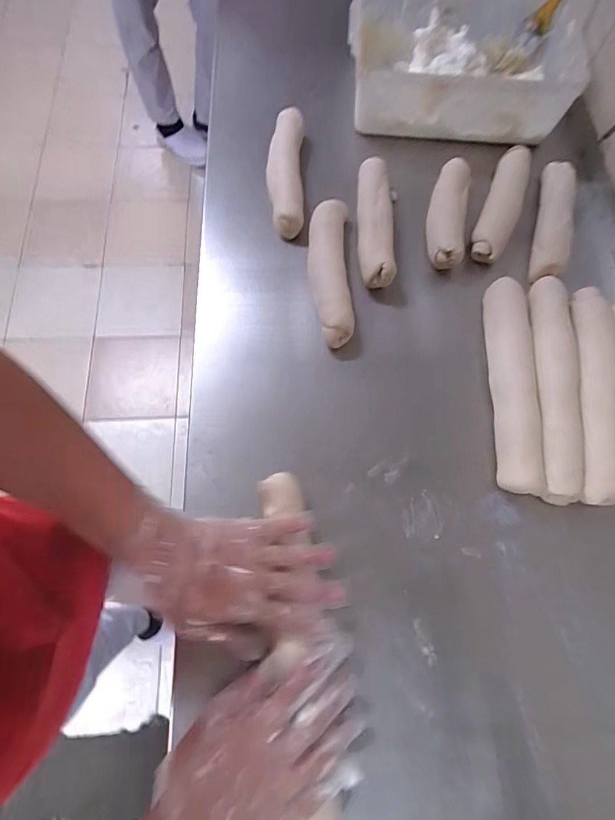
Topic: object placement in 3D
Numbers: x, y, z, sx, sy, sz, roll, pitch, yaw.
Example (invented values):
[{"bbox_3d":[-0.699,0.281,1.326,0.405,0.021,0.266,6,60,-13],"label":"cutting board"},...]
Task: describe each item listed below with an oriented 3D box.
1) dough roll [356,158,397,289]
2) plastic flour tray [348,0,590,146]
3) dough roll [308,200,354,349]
[{"bbox_3d":[0.095,-0.269,0.597,0.053,0.036,0.213,3,72,1],"label":"dough roll"},{"bbox_3d":[0.242,-0.568,0.683,0.337,0.099,0.258,4,72,1],"label":"plastic flour tray"},{"bbox_3d":[0.029,-0.198,0.569,0.057,0.052,0.225,-1,72,-1],"label":"dough roll"}]

